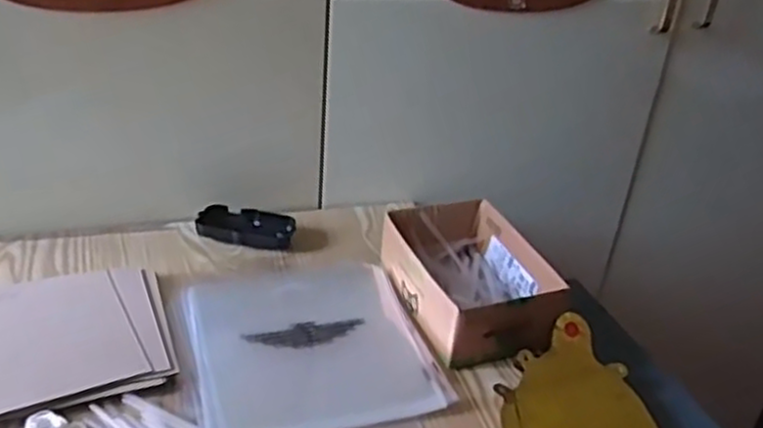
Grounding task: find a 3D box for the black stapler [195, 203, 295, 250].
[{"bbox_3d":[-0.153,0.014,0.840,0.105,0.029,0.051,-1,31,-10],"label":"black stapler"}]

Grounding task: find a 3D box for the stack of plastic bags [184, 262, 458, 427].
[{"bbox_3d":[-0.072,0.115,0.708,0.211,0.010,0.236,-6,32,-18],"label":"stack of plastic bags"}]

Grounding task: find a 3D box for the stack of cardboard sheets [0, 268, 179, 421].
[{"bbox_3d":[-0.308,0.109,0.658,0.221,0.011,0.181,-9,33,-23],"label":"stack of cardboard sheets"}]

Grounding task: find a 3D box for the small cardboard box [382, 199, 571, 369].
[{"bbox_3d":[0.088,0.064,0.753,0.130,0.061,0.195,-7,32,-21],"label":"small cardboard box"}]

